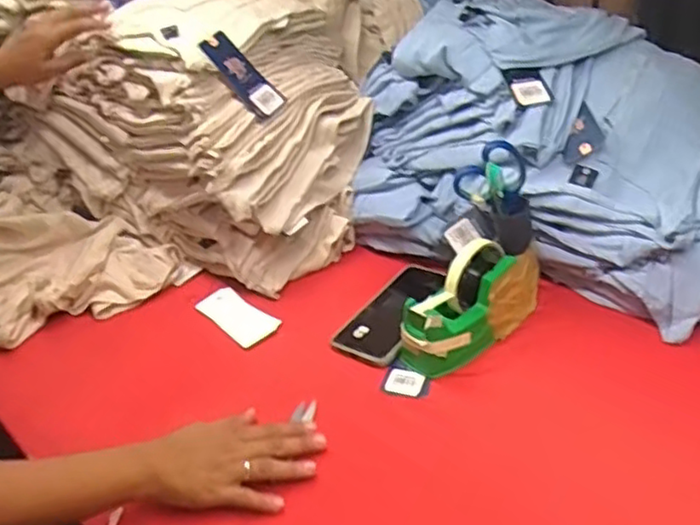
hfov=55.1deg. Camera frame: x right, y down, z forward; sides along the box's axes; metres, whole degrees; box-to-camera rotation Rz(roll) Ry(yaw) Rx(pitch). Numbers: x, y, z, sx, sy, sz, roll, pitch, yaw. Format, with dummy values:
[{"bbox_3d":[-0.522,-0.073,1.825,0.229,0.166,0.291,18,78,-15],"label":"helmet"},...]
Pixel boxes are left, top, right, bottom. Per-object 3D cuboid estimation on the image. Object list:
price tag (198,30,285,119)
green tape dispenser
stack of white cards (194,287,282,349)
[{"bbox_3d":[-0.136,-0.235,0.843,0.043,0.119,0.010,-46,11,-22],"label":"price tag"},{"bbox_3d":[0.138,0.034,0.717,0.187,0.097,0.058,-28,38,-30],"label":"green tape dispenser"},{"bbox_3d":[-0.140,0.065,0.827,0.058,0.008,0.122,-23,30,-31],"label":"stack of white cards"}]

